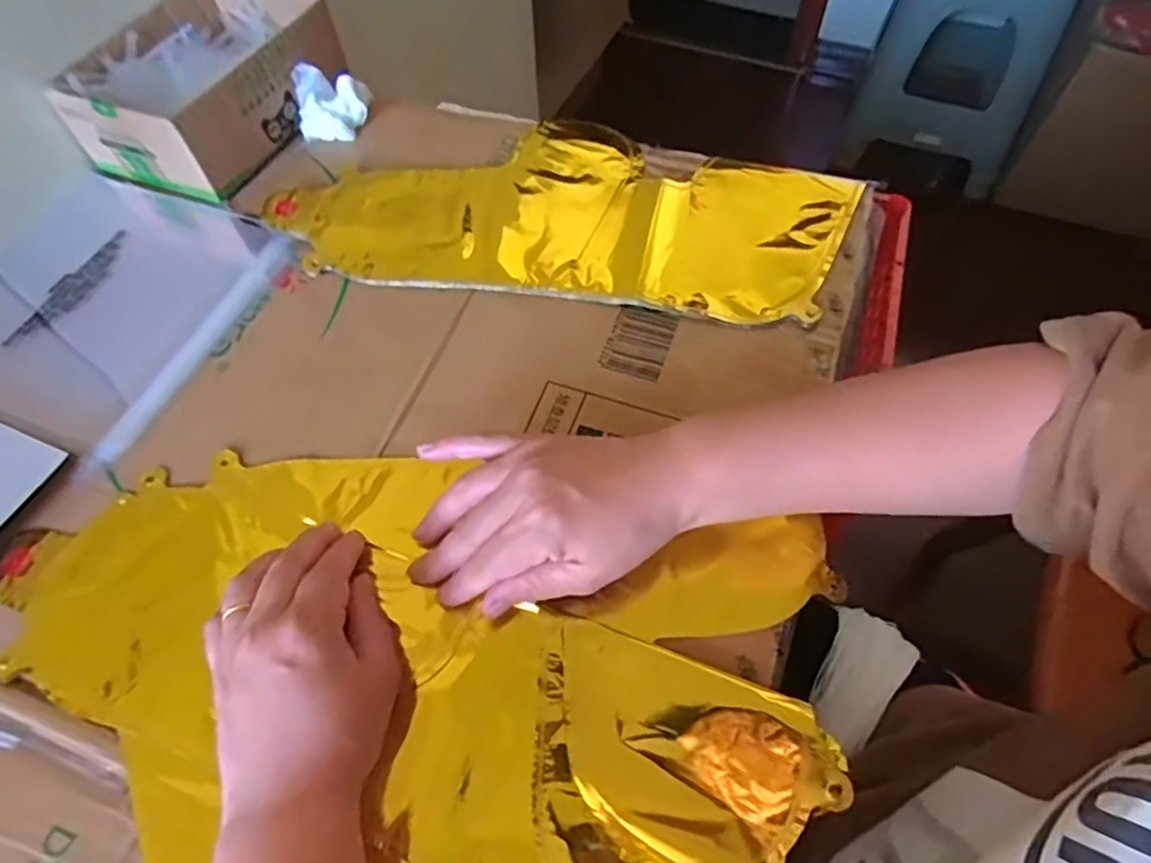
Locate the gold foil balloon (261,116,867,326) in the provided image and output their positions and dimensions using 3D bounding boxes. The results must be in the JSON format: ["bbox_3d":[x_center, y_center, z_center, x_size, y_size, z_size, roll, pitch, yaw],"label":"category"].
[{"bbox_3d":[-0.006,-0.170,0.503,0.395,0.011,0.182,8,59,6],"label":"gold foil balloon"}]

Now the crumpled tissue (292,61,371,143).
[{"bbox_3d":[-0.198,-0.269,0.551,0.054,0.038,0.048,3,59,3],"label":"crumpled tissue"}]

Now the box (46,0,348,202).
[{"bbox_3d":[-0.291,-0.279,0.542,0.137,0.066,0.184,20,61,13],"label":"box"}]

